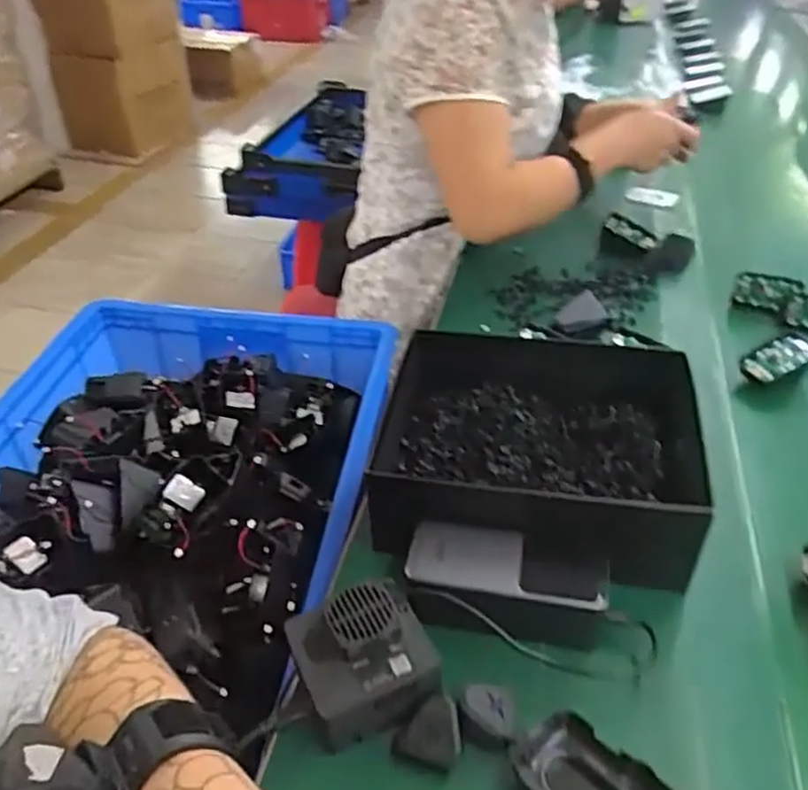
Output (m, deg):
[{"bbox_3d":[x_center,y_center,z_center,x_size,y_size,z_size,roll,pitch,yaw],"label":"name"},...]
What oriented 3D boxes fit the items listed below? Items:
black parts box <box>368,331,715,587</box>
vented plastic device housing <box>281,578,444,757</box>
[{"bbox_3d":[0.100,0.039,0.543,0.236,0.073,0.189,6,39,7],"label":"black parts box"},{"bbox_3d":[-0.026,0.160,0.427,0.078,0.051,0.075,-15,42,-18],"label":"vented plastic device housing"}]

